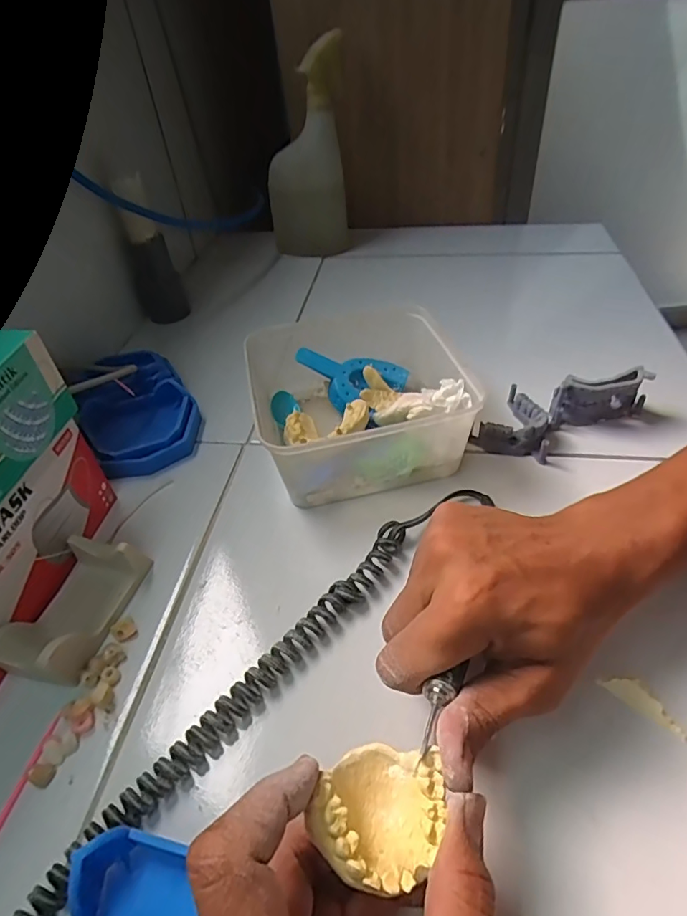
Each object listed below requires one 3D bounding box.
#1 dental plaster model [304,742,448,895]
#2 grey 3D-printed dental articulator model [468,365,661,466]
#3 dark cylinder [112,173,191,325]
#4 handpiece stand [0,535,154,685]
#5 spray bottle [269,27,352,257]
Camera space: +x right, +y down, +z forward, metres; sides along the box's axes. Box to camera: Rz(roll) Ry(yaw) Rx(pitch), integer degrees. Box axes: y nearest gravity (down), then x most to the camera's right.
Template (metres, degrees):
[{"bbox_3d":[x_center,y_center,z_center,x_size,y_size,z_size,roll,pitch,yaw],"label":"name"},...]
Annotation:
[{"bbox_3d":[0.014,0.133,0.193,0.044,0.025,0.047,15,47,20],"label":"dental plaster model"},{"bbox_3d":[0.177,-0.048,0.422,0.143,0.046,0.070,-23,45,-18],"label":"grey 3D-printed dental articulator model"},{"bbox_3d":[-0.214,-0.225,0.555,0.039,0.153,0.031,11,46,18],"label":"dark cylinder"},{"bbox_3d":[-0.166,0.092,0.311,0.049,0.031,0.088,5,44,12],"label":"handpiece stand"},{"bbox_3d":[-0.049,-0.392,0.668,0.109,0.231,0.067,-9,43,-4],"label":"spray bottle"}]

